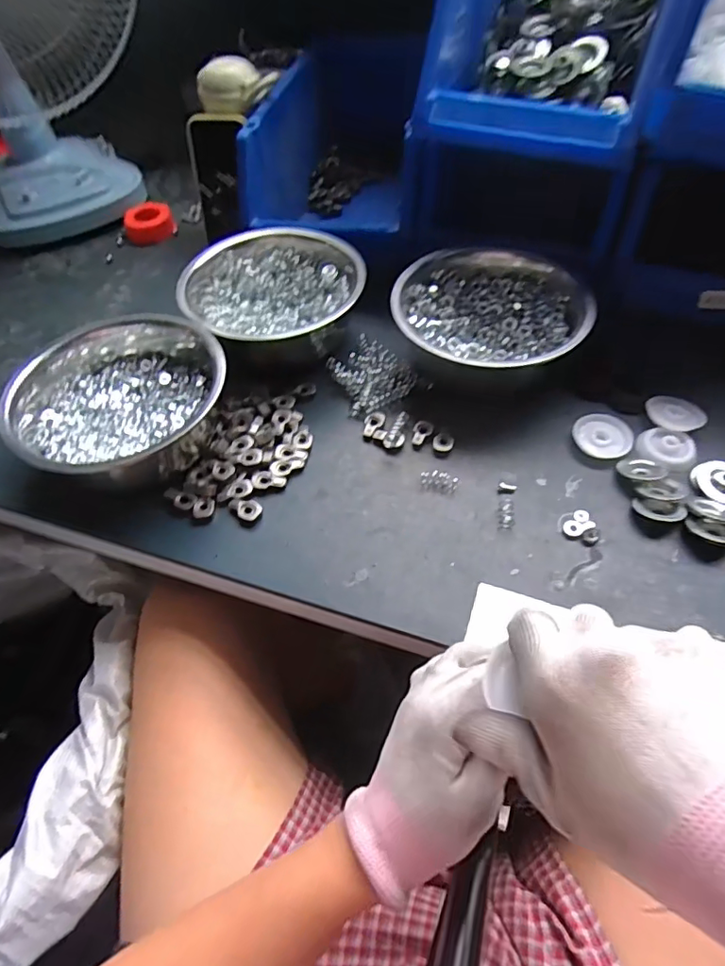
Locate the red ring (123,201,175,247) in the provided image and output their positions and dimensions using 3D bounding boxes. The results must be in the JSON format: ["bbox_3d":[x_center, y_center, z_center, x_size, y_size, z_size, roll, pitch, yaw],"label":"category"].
[{"bbox_3d":[-0.276,-0.336,0.697,0.061,0.030,0.050,-21,55,-11],"label":"red ring"}]

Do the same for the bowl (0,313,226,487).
[{"bbox_3d":[-0.212,-0.079,0.476,0.176,0.084,0.171,-29,57,-16],"label":"bowl"}]

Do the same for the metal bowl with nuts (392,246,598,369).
[{"bbox_3d":[0.122,-0.163,0.522,0.181,0.075,0.148,-2,54,2],"label":"metal bowl with nuts"}]

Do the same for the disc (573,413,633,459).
[{"bbox_3d":[0.216,-0.042,0.483,0.043,0.009,0.049,-34,58,-19],"label":"disc"}]

